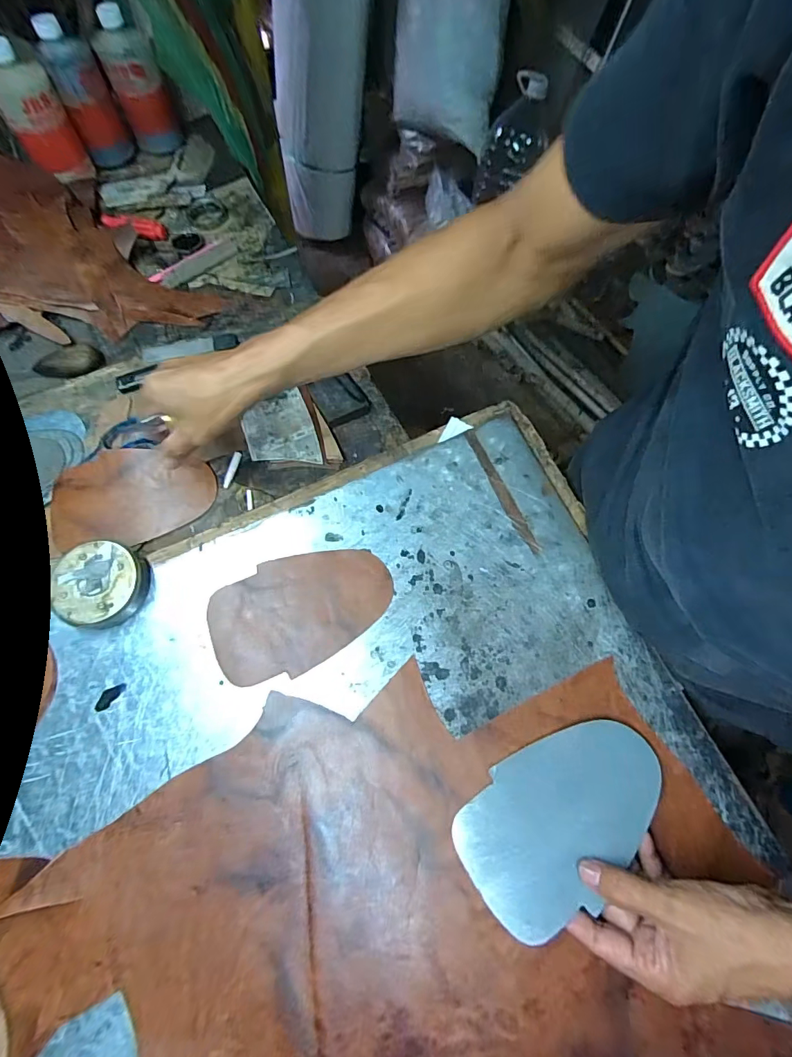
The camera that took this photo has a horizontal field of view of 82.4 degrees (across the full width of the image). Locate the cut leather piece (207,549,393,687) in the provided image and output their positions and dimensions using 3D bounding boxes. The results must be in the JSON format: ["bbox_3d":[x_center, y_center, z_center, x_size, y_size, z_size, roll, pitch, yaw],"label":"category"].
[{"bbox_3d":[-0.087,0.071,0.413,0.164,0.006,0.100,-30,74,-11],"label":"cut leather piece"}]

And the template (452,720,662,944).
[{"bbox_3d":[0.125,0.214,0.346,0.163,0.006,0.099,-42,63,-17],"label":"template"}]

